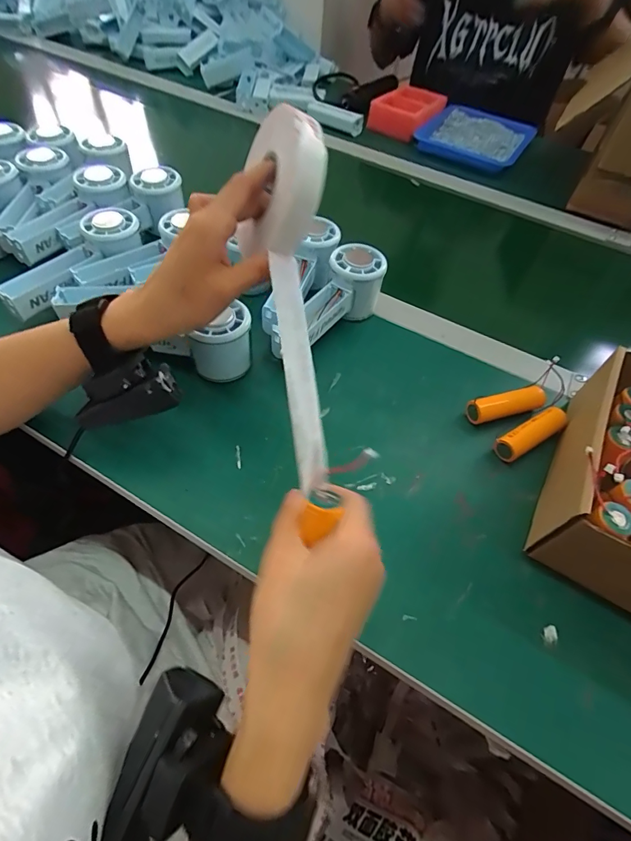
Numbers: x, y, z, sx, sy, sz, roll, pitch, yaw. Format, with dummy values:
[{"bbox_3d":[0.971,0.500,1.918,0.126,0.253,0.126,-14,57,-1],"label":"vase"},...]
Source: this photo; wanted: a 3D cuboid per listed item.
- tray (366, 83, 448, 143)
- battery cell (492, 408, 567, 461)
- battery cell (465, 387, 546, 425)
[{"bbox_3d":[0.171,-0.575,0.772,0.103,0.047,0.148,29,57,13],"label":"tray"},{"bbox_3d":[0.190,0.013,0.367,0.071,0.024,0.021,-25,60,-21],"label":"battery cell"},{"bbox_3d":[0.177,-0.012,0.384,0.072,0.021,0.022,-8,56,-11],"label":"battery cell"}]

